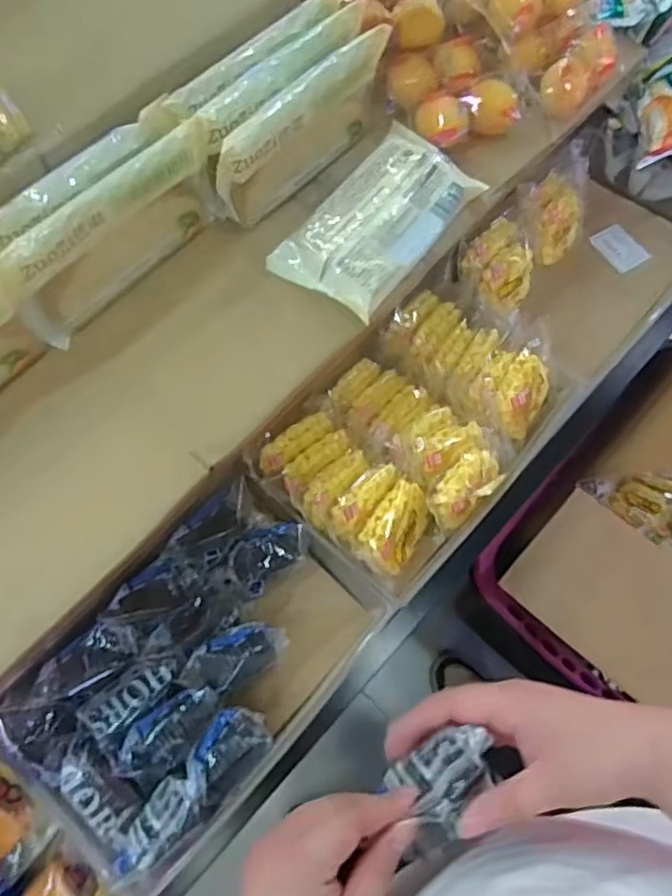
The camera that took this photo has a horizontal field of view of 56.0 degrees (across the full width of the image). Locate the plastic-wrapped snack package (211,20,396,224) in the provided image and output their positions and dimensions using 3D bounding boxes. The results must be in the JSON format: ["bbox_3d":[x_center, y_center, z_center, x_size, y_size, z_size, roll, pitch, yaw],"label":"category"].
[{"bbox_3d":[-0.024,-0.265,0.533,0.023,0.088,0.186,39,73,12],"label":"plastic-wrapped snack package"}]

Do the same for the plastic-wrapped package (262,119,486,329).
[{"bbox_3d":[0.038,-0.201,0.545,0.100,0.022,0.180,35,72,11],"label":"plastic-wrapped package"}]

